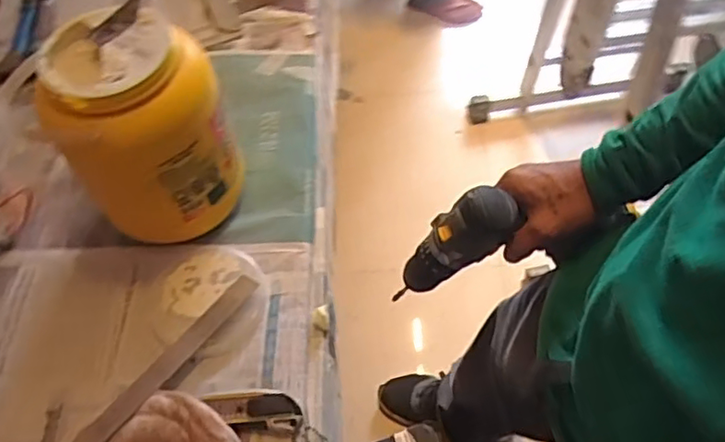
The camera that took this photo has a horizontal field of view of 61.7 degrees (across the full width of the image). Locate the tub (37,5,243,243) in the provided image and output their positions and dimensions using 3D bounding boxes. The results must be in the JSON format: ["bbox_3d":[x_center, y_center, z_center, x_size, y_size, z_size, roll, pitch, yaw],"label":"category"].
[{"bbox_3d":[-0.209,-0.084,0.598,0.146,0.198,0.125,-8,57,0],"label":"tub"}]

